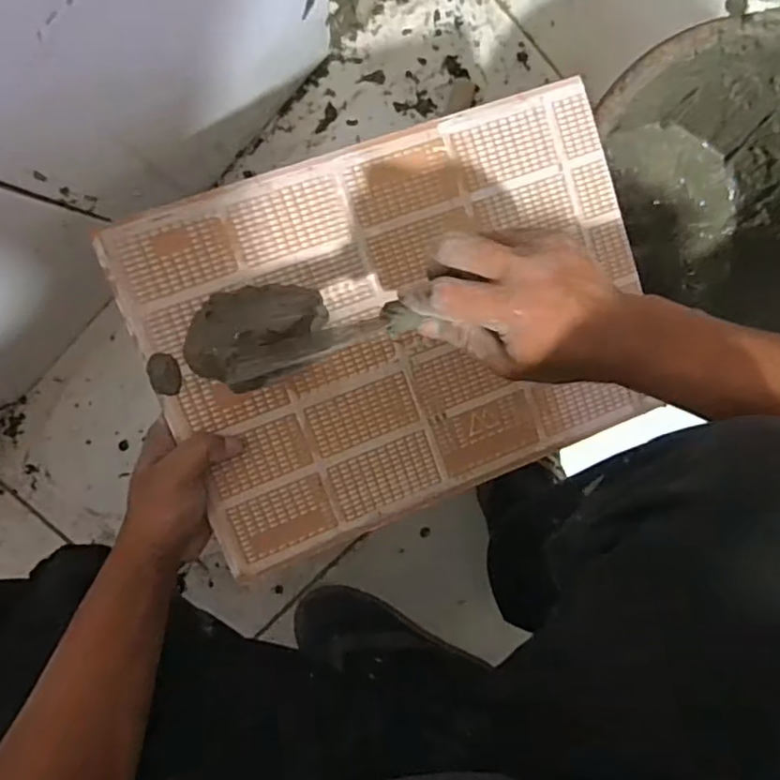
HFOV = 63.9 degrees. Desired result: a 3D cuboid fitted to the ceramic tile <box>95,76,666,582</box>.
[{"bbox_3d":[0.016,-0.045,0.431,0.337,0.007,0.246,-21,98,-9],"label":"ceramic tile"}]

